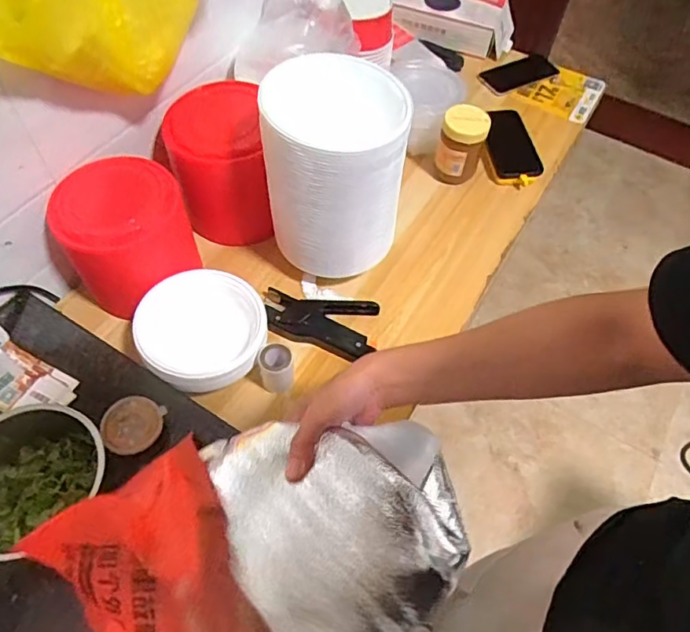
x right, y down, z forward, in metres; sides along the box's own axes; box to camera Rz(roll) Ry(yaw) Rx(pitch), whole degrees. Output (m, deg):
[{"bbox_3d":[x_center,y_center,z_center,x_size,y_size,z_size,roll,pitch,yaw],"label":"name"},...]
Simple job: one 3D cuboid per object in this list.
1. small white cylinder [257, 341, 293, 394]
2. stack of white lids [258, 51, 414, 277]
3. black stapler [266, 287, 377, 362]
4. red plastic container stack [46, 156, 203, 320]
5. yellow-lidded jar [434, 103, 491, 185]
[{"bbox_3d":[-0.088,0.064,0.686,0.045,0.058,0.040,8,58,2],"label":"small white cylinder"},{"bbox_3d":[-0.012,-0.179,0.694,0.164,0.222,0.157,11,58,5],"label":"stack of white lids"},{"bbox_3d":[-0.035,0.008,0.745,0.154,0.035,0.090,5,58,0],"label":"black stapler"},{"bbox_3d":[-0.278,-0.094,0.716,0.158,0.167,0.123,-33,65,-21],"label":"red plastic container stack"},{"bbox_3d":[0.188,-0.275,0.883,0.066,0.112,0.064,1,58,-2],"label":"yellow-lidded jar"}]

